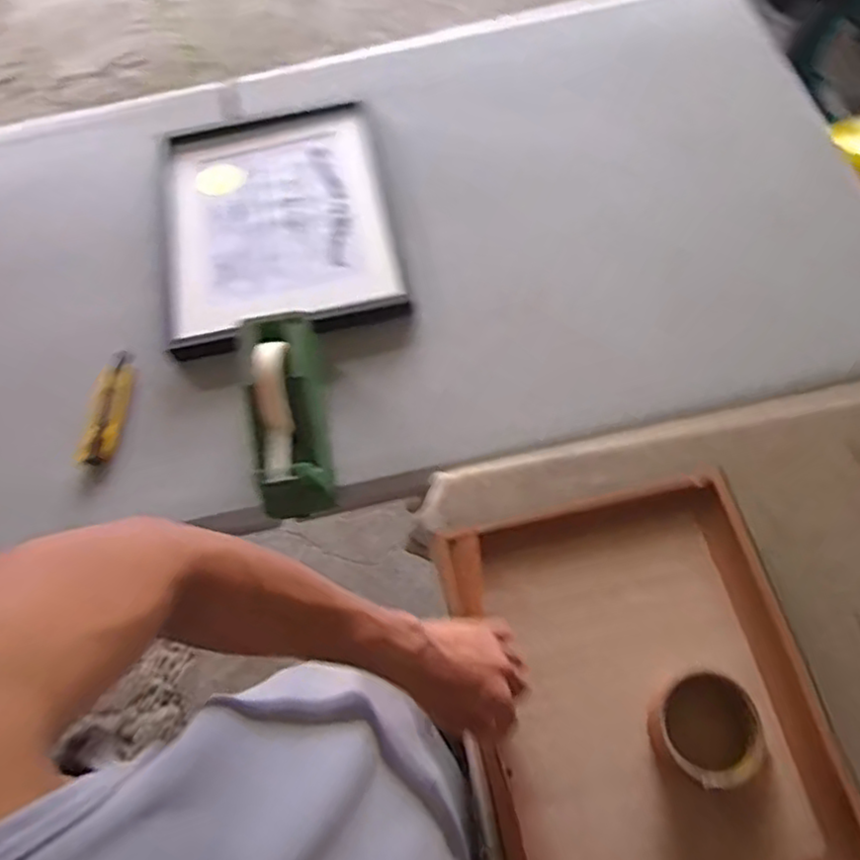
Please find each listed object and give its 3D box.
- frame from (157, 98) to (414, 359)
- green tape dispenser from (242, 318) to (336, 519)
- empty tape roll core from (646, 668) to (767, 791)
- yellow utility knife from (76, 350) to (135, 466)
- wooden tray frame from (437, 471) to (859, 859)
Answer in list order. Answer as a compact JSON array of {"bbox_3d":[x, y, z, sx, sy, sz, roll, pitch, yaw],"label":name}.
[{"bbox_3d":[-0.203,-0.270,0.924,0.314,0.034,0.388,-13,65,-2],"label":"frame"},{"bbox_3d":[-0.151,-0.023,0.756,0.083,0.132,0.205,-7,62,-1],"label":"green tape dispenser"},{"bbox_3d":[0.236,0.251,0.592,0.092,0.053,0.083,-35,68,-12],"label":"empty tape roll core"},{"bbox_3d":[-0.375,-0.029,0.832,0.036,0.027,0.145,5,66,6],"label":"yellow utility knife"},{"bbox_3d":[0.188,0.238,0.624,0.297,0.030,0.361,-13,63,-4],"label":"wooden tray frame"}]

